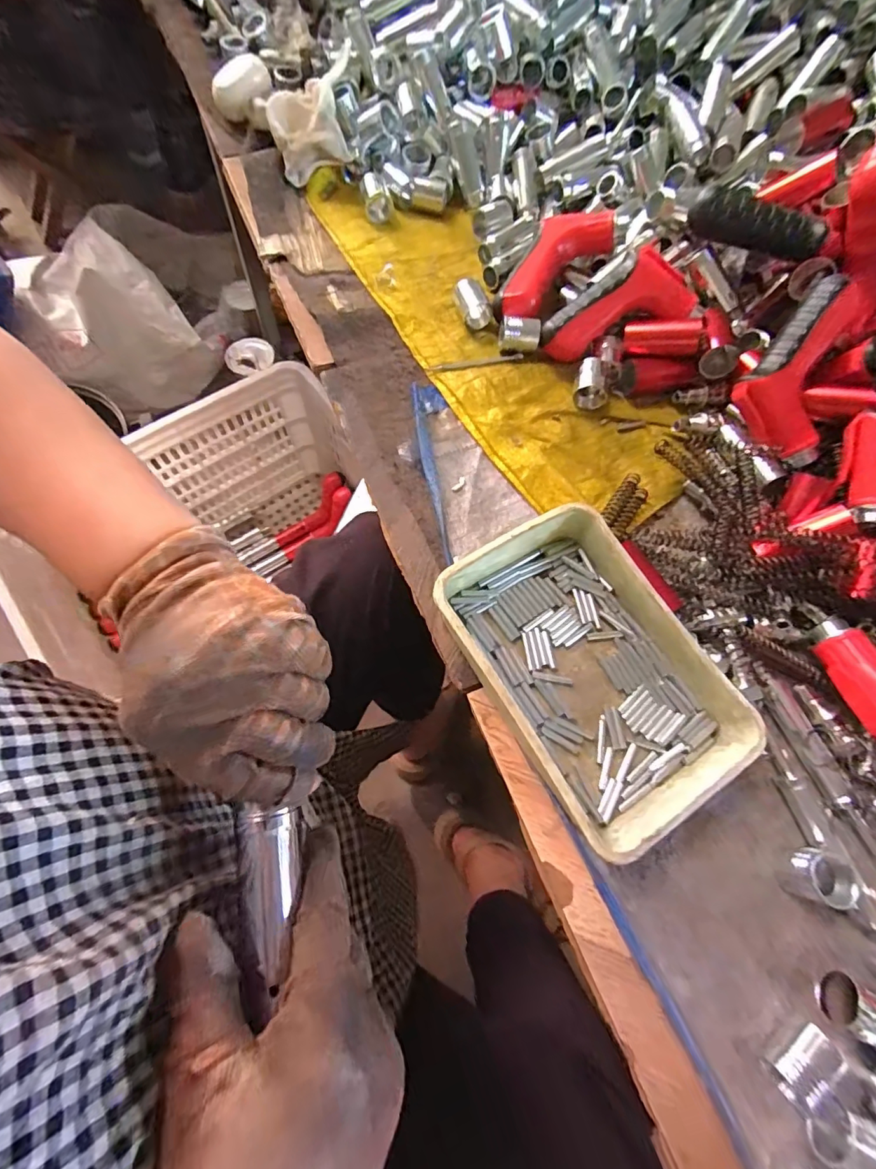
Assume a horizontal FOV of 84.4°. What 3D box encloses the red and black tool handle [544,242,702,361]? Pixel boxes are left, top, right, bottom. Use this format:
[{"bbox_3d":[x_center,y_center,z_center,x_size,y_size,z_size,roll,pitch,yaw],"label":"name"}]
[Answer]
[{"bbox_3d":[0.153,-0.244,0.428,0.127,0.028,0.062,-24,107,9],"label":"red and black tool handle"}]

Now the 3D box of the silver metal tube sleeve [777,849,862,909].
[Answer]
[{"bbox_3d":[0.236,0.180,0.299,0.026,0.033,0.031,16,74,7],"label":"silver metal tube sleeve"}]

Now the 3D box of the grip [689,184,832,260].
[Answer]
[{"bbox_3d":[0.259,-0.295,0.392,0.102,0.022,0.027,21,69,3],"label":"grip"}]

